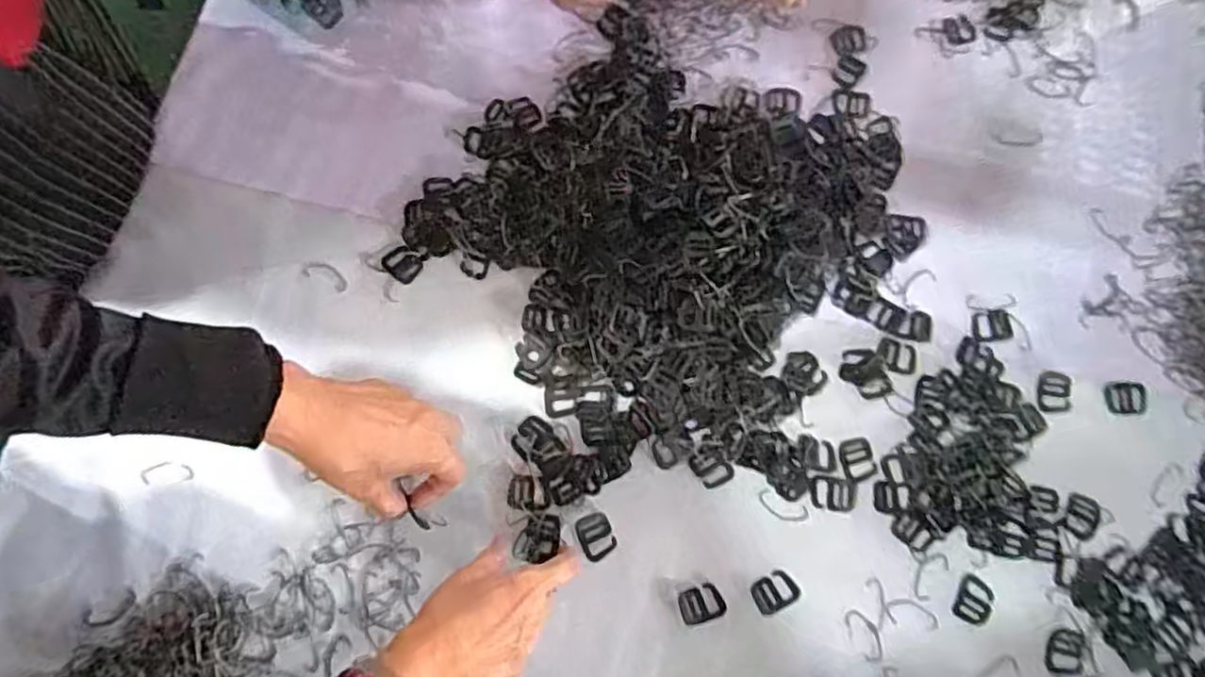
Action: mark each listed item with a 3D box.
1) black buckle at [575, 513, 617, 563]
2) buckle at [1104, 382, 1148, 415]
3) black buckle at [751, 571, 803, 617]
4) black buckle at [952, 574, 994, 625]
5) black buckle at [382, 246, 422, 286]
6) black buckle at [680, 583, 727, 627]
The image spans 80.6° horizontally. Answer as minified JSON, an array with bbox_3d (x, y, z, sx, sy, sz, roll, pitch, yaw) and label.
[{"bbox_3d":[-0.005,0.148,0.531,0.025,0.004,0.032,-23,76,-7],"label":"black buckle"},{"bbox_3d":[0.413,0.047,0.558,0.032,0.004,0.026,-5,75,-2],"label":"buckle"},{"bbox_3d":[0.127,0.187,0.520,0.032,0.004,0.026,-28,77,-8],"label":"black buckle"},{"bbox_3d":[0.272,0.191,0.518,0.024,0.004,0.033,25,76,6],"label":"black buckle"},{"bbox_3d":[-0.164,-0.062,0.584,0.031,0.004,0.027,42,78,10],"label":"black buckle"},{"bbox_3d":[0.073,0.194,0.517,0.031,0.004,0.025,-17,75,-5],"label":"black buckle"}]

